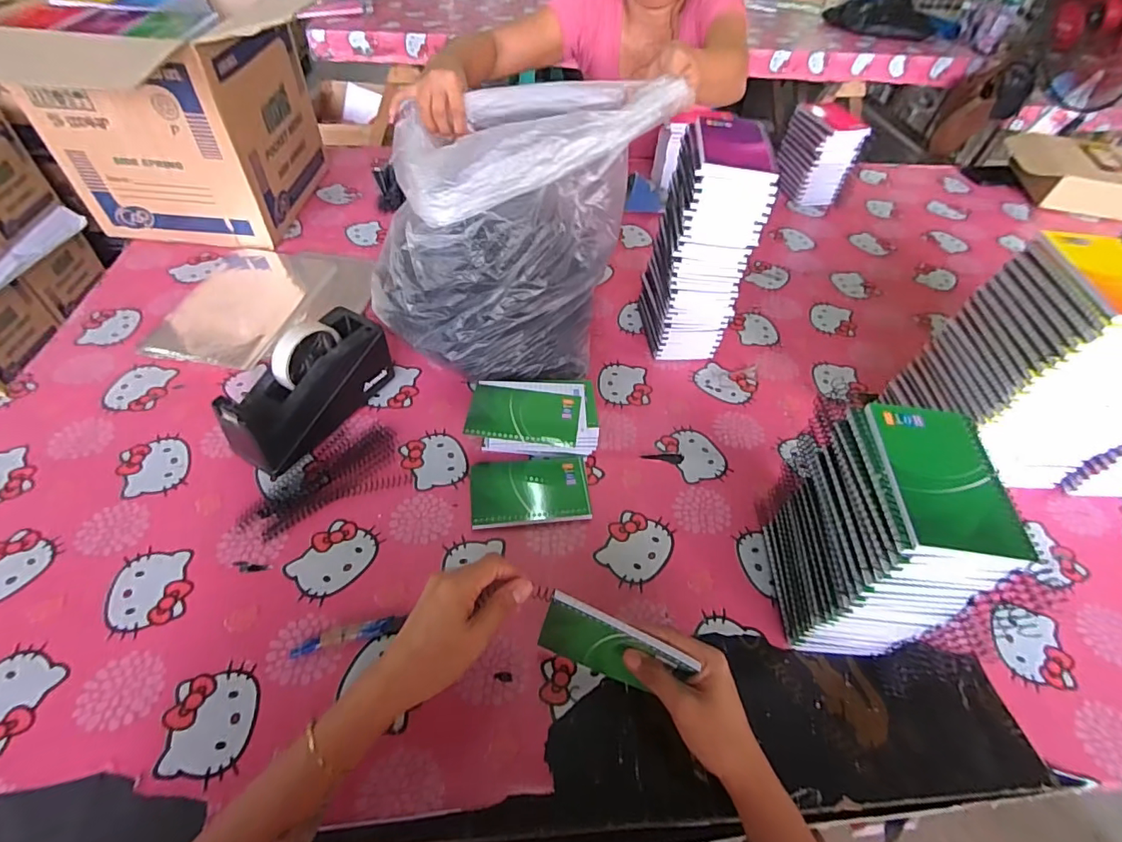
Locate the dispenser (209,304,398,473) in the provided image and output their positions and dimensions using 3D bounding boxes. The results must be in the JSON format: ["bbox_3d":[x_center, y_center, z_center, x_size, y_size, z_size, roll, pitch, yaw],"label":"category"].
[{"bbox_3d":[-0.298,-0.042,0.621,0.073,0.104,0.201,27,53,17],"label":"dispenser"}]

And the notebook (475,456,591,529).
[{"bbox_3d":[-0.034,0.080,0.601,0.134,0.013,0.080,-3,51,-7],"label":"notebook"}]

